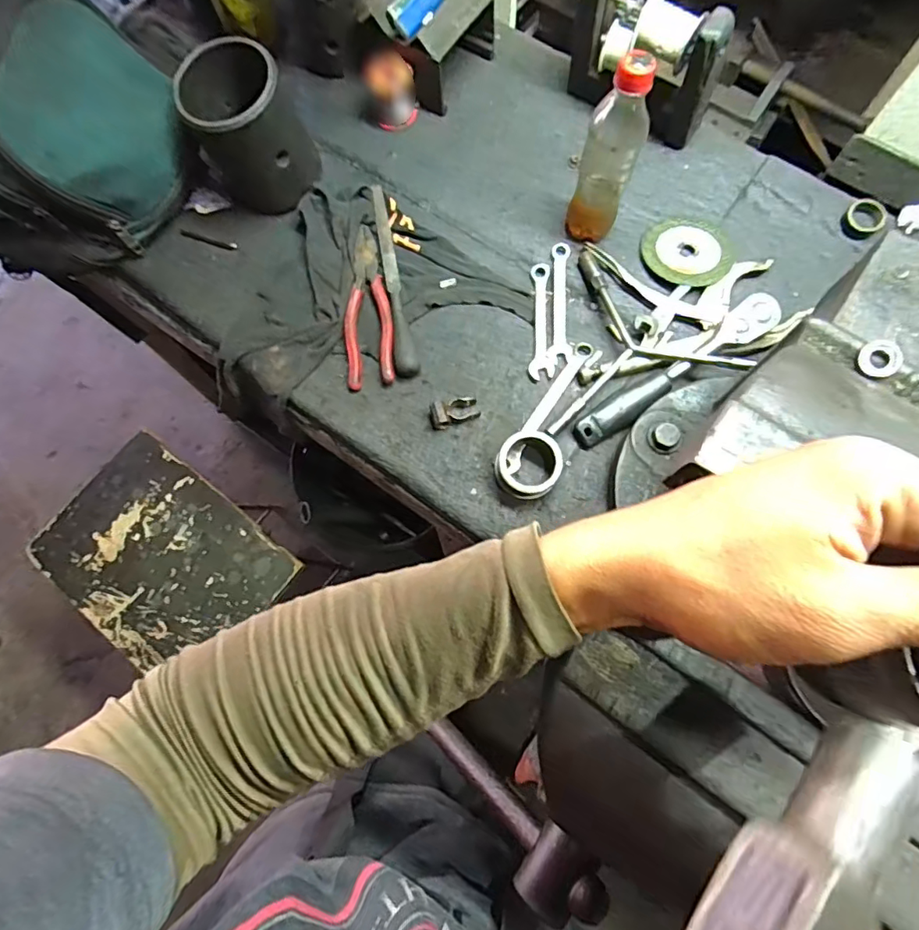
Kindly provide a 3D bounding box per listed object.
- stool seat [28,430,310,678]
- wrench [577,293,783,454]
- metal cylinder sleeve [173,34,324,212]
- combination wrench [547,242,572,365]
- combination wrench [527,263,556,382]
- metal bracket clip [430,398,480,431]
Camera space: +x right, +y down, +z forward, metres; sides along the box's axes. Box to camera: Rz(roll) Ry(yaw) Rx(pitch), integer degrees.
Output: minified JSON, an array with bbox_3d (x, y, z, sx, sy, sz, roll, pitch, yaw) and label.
[{"bbox_3d":[-0.482,0.150,0.856,0.375,0.023,0.264,36,78,12],"label":"stool seat"},{"bbox_3d":[0.226,-0.095,0.546,0.245,0.032,0.038,-35,75,-8],"label":"wrench"},{"bbox_3d":[-0.230,-0.367,0.589,0.119,0.138,0.095,-24,74,-5],"label":"metal cylinder sleeve"},{"bbox_3d":[0.113,-0.180,0.590,0.025,0.010,0.146,4,74,4],"label":"combination wrench"},{"bbox_3d":[0.089,-0.161,0.588,0.027,0.006,0.145,0,74,2],"label":"combination wrench"},{"bbox_3d":[-0.005,-0.056,0.556,0.051,0.019,0.026,-18,74,-3],"label":"metal bracket clip"}]

